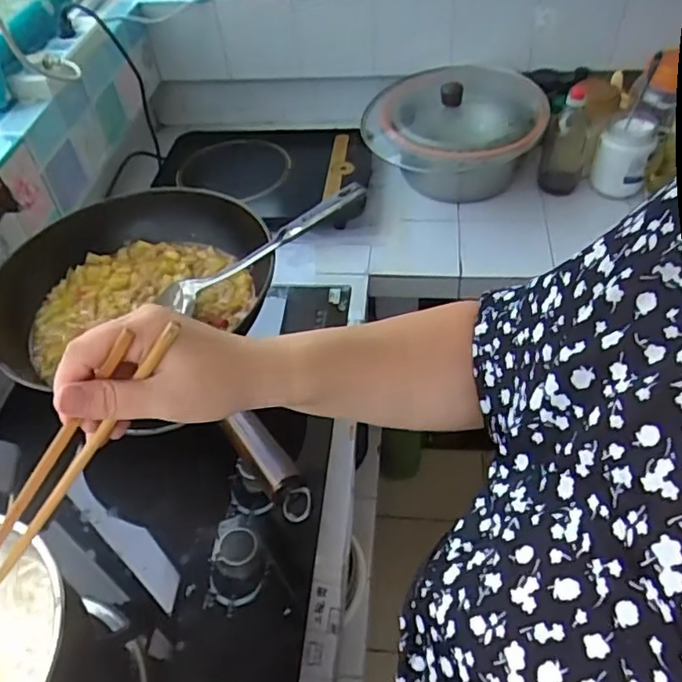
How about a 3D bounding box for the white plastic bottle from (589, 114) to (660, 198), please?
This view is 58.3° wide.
[{"bbox_3d":[0.477,-0.310,1.032,0.084,0.118,0.067,15,50,17],"label":"white plastic bottle"}]

